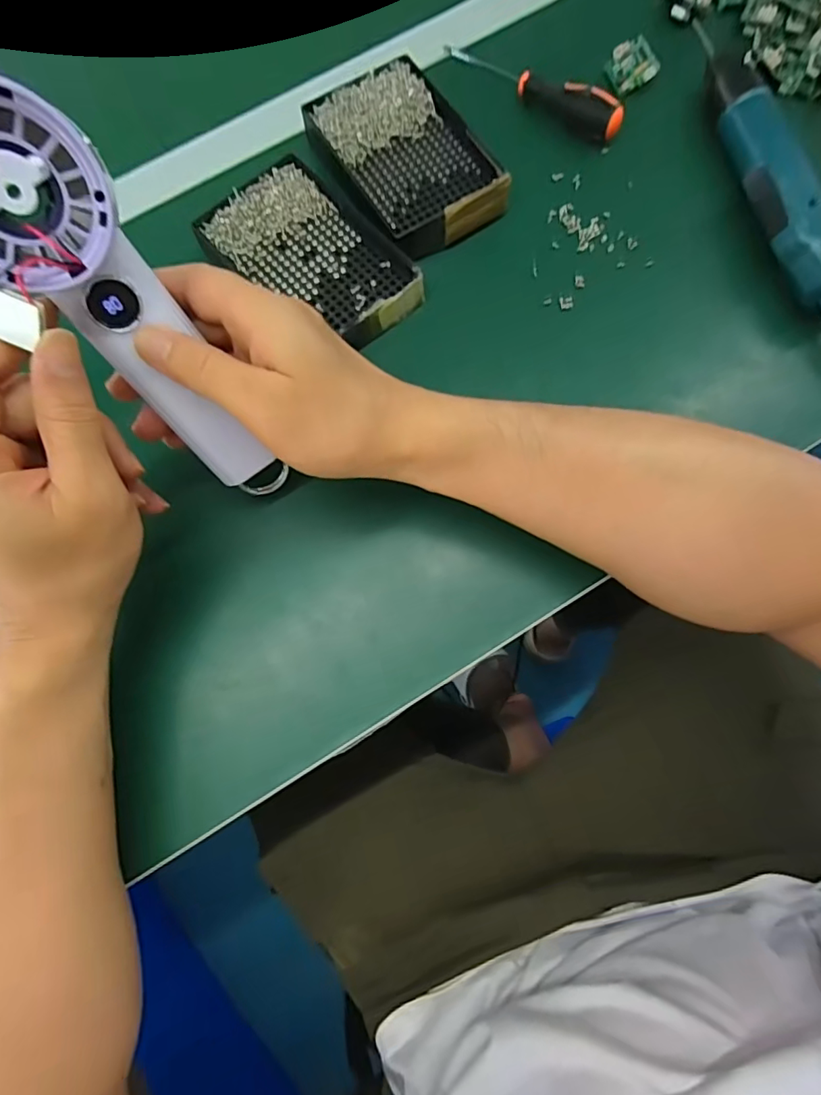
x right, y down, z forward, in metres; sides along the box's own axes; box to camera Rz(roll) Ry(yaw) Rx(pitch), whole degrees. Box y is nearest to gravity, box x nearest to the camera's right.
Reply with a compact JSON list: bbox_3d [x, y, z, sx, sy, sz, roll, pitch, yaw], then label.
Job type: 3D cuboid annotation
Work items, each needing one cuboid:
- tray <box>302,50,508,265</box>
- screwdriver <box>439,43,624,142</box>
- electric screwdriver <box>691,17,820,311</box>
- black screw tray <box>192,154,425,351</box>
[{"bbox_3d":[-0.003,-0.269,0.358,0.092,0.025,0.140,-33,77,-5],"label":"tray"},{"bbox_3d":[0.086,-0.336,0.373,0.148,0.023,0.019,38,81,10],"label":"screwdriver"},{"bbox_3d":[0.232,-0.247,0.340,0.037,0.040,0.267,-11,76,0],"label":"electric screwdriver"},{"bbox_3d":[-0.068,-0.190,0.350,0.088,0.028,0.138,-41,78,-7],"label":"black screw tray"}]

